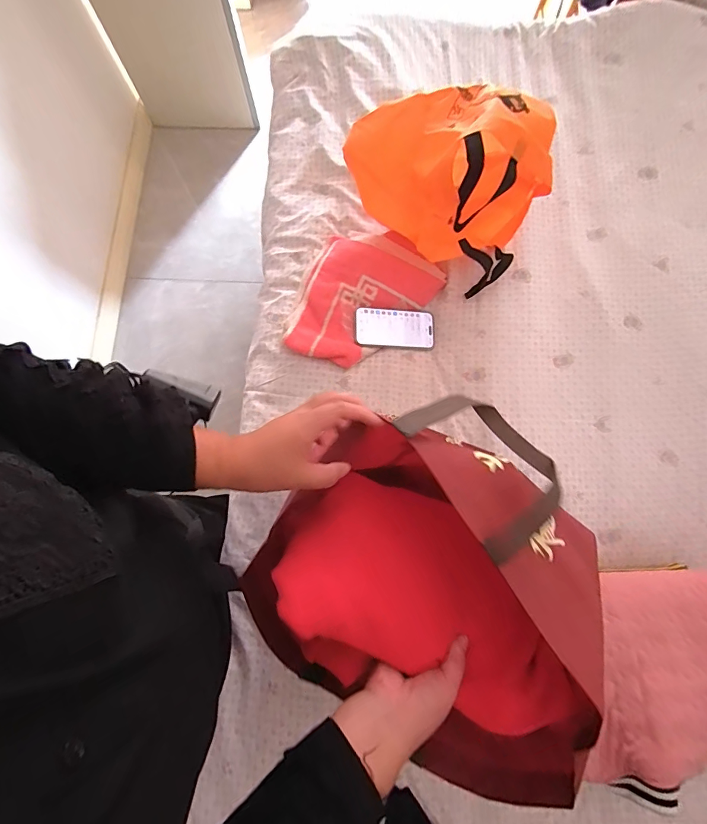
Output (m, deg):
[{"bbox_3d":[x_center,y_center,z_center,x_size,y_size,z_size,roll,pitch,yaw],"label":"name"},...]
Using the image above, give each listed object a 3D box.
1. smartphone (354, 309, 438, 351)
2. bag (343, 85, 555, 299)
[{"bbox_3d":[0.082,-0.163,0.794,0.160,0.009,0.080,-1,85,-9],"label":"smartphone"},{"bbox_3d":[0.167,-0.382,0.689,0.318,0.268,0.244,-5,78,-1],"label":"bag"}]

